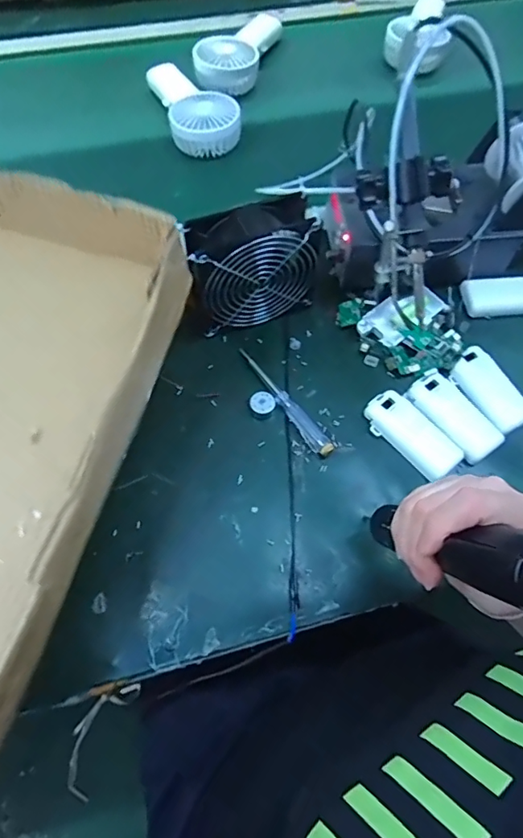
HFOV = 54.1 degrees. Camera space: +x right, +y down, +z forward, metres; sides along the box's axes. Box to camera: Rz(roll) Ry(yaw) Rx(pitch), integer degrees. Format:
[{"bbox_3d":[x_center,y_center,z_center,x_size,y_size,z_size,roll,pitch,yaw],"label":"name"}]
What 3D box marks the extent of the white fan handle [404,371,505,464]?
[{"bbox_3d":[0.185,-0.005,0.488,0.046,0.011,0.093,-34,69,-18],"label":"white fan handle"}]

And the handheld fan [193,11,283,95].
[{"bbox_3d":[-0.032,-0.522,0.725,0.082,0.037,0.156,21,64,8],"label":"handheld fan"}]

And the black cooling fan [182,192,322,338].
[{"bbox_3d":[-0.010,-0.145,0.501,0.123,0.118,0.057,-15,64,-10],"label":"black cooling fan"}]

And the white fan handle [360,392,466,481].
[{"bbox_3d":[0.142,0.014,0.484,0.046,0.017,0.094,-39,70,-20],"label":"white fan handle"}]

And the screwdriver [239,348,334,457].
[{"bbox_3d":[0.022,-0.020,0.499,0.018,0.016,0.139,-34,69,-18],"label":"screwdriver"}]

